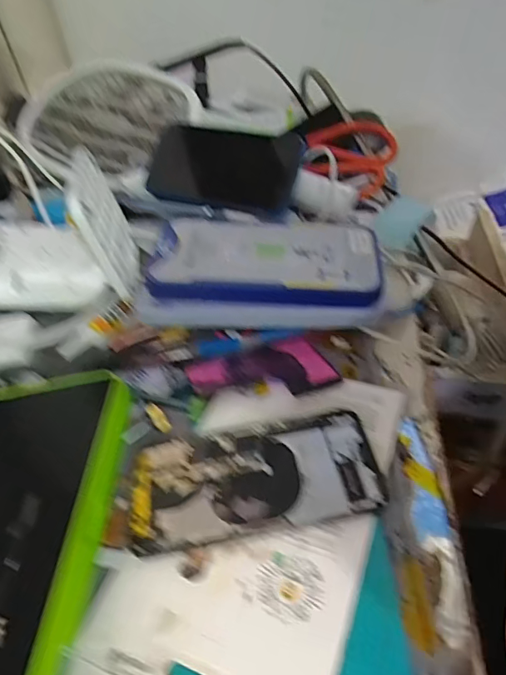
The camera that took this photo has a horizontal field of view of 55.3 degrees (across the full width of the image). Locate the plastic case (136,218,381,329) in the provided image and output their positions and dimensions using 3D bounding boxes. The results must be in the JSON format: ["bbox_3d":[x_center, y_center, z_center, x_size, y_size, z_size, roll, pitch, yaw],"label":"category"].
[{"bbox_3d":[0.009,-0.052,0.389,0.172,0.049,0.101,-1,43,7],"label":"plastic case"}]

